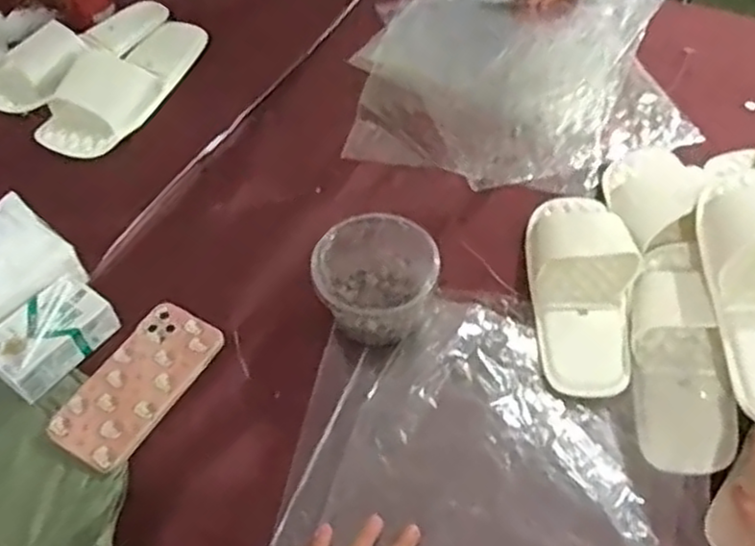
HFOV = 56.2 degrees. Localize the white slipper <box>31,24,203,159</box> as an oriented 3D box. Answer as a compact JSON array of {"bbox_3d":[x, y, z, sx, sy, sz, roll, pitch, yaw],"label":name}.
[{"bbox_3d":[-0.321,-0.252,0.902,0.096,0.061,0.260,17,55,14],"label":"white slipper"}]

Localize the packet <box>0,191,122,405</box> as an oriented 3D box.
[{"bbox_3d":[-0.337,0.025,0.672,0.135,0.097,0.127,33,60,24],"label":"packet"}]

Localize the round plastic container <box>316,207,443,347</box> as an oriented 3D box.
[{"bbox_3d":[0.001,0.005,0.681,0.114,0.080,0.096,10,53,9],"label":"round plastic container"}]

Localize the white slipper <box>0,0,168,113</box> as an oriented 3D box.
[{"bbox_3d":[-0.405,-0.308,0.952,0.109,0.055,0.266,30,59,22],"label":"white slipper"}]

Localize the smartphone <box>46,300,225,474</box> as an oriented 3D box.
[{"bbox_3d":[-0.223,0.101,0.659,0.084,0.011,0.163,25,57,19],"label":"smartphone"}]

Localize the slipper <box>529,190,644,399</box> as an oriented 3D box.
[{"bbox_3d":[0.204,0.007,0.697,0.096,0.047,0.234,2,52,3],"label":"slipper"}]

